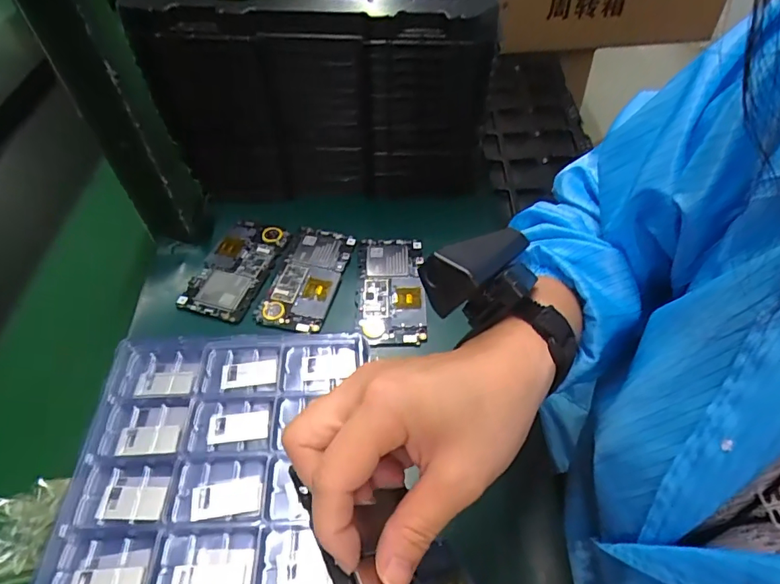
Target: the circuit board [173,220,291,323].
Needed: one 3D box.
[{"bbox_3d":[-0.154,-0.026,0.486,0.063,0.013,0.122,13,53,14],"label":"circuit board"}]

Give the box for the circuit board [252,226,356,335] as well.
[{"bbox_3d":[-0.080,-0.016,0.479,0.063,0.008,0.121,10,53,12],"label":"circuit board"}]

